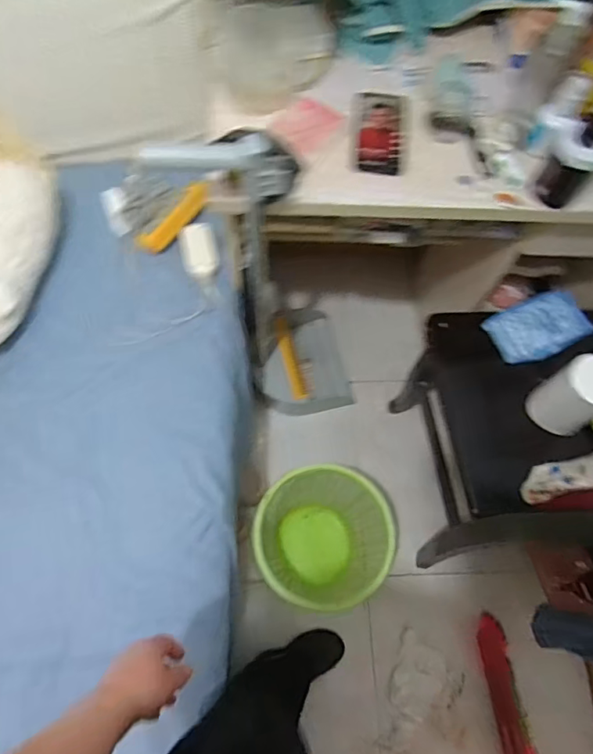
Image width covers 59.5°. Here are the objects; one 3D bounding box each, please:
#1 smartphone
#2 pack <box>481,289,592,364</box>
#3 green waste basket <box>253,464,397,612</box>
[{"bbox_3d":[0.123,-0.358,0.763,0.078,0.015,0.151,5,68,-1],"label":"smartphone"},{"bbox_3d":[0.480,-0.104,1.008,0.219,0.041,0.117,-25,71,-13],"label":"pack"},{"bbox_3d":[0.047,0.356,1.130,0.260,0.329,0.260,1,68,-3],"label":"green waste basket"}]

